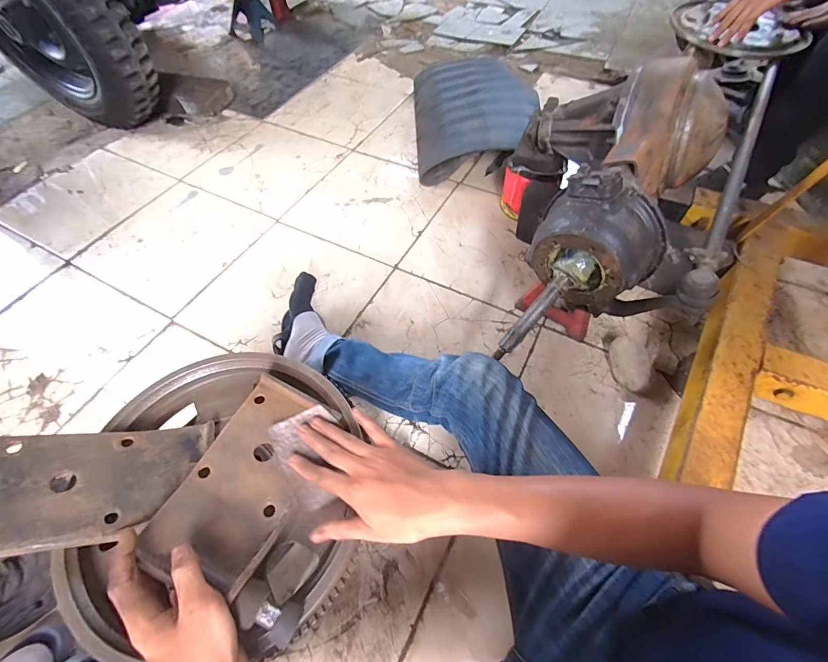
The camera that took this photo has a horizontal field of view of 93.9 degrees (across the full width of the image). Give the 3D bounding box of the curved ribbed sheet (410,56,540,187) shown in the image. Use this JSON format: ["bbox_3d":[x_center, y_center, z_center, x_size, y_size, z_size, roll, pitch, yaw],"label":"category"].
[{"bbox_3d":[0.204,-0.781,1.352,0.391,0.152,0.630,-2,57,0],"label":"curved ribbed sheet"}]

